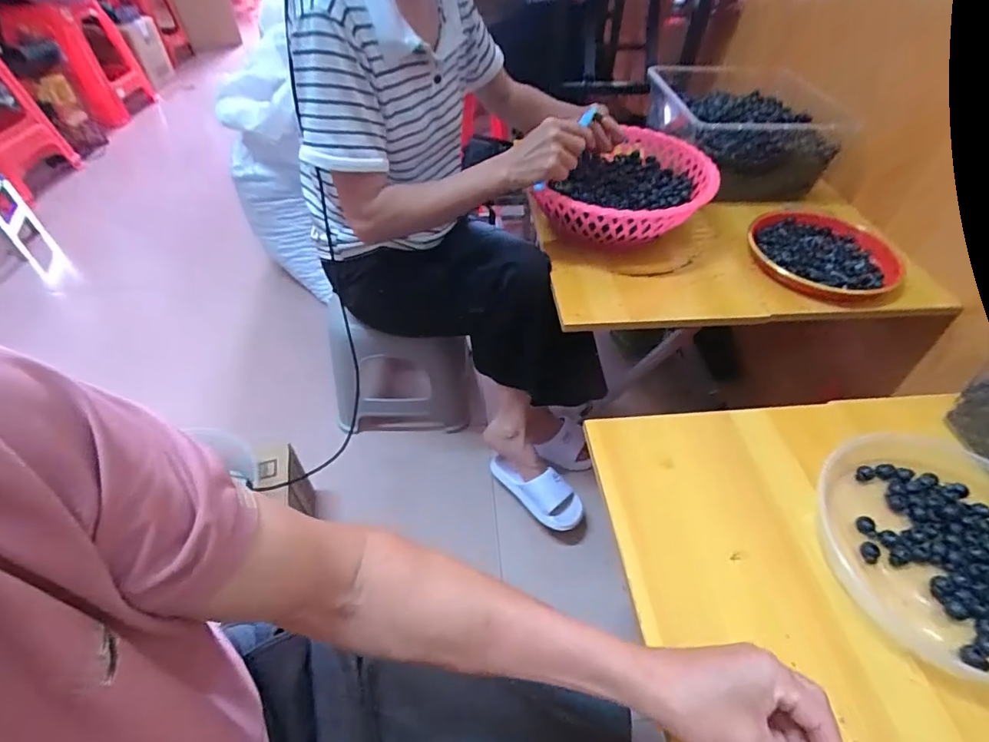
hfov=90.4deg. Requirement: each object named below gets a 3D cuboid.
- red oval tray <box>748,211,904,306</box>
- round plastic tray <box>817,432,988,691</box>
[{"bbox_3d":[0.510,-0.193,0.769,0.212,0.031,0.226,-14,49,-13],"label":"red oval tray"},{"bbox_3d":[0.414,0.159,0.444,0.215,0.041,0.215,0,47,0],"label":"round plastic tray"}]

